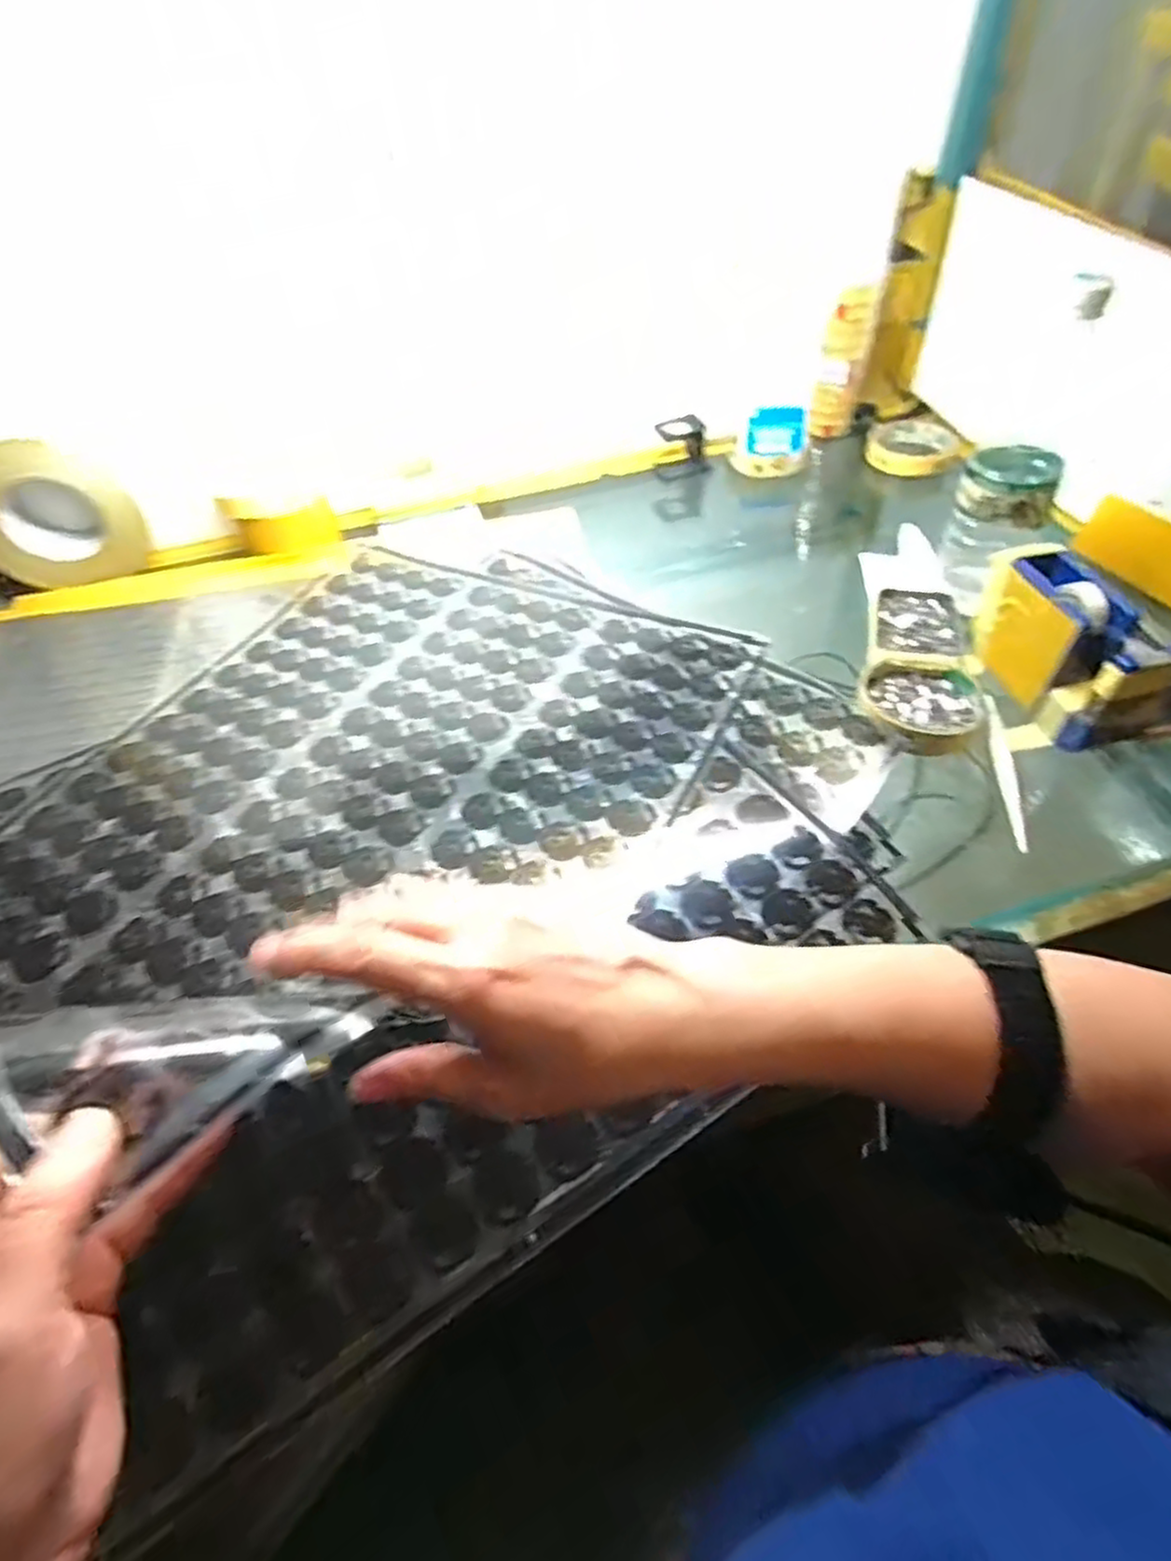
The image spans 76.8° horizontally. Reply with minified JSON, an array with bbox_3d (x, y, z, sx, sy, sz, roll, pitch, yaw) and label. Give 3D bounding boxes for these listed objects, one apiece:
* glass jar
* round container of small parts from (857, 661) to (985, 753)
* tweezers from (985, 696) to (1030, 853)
[{"bbox_3d":[0.312,-0.190,0.555,0.073,0.099,0.073,-2,47,3],"label":"glass jar"},{"bbox_3d":[0.234,-0.052,0.510,0.084,0.019,0.078,-2,47,3],"label":"round container of small parts"},{"bbox_3d":[0.271,-0.007,0.478,0.010,0.016,0.126,5,48,9],"label":"tweezers"}]

